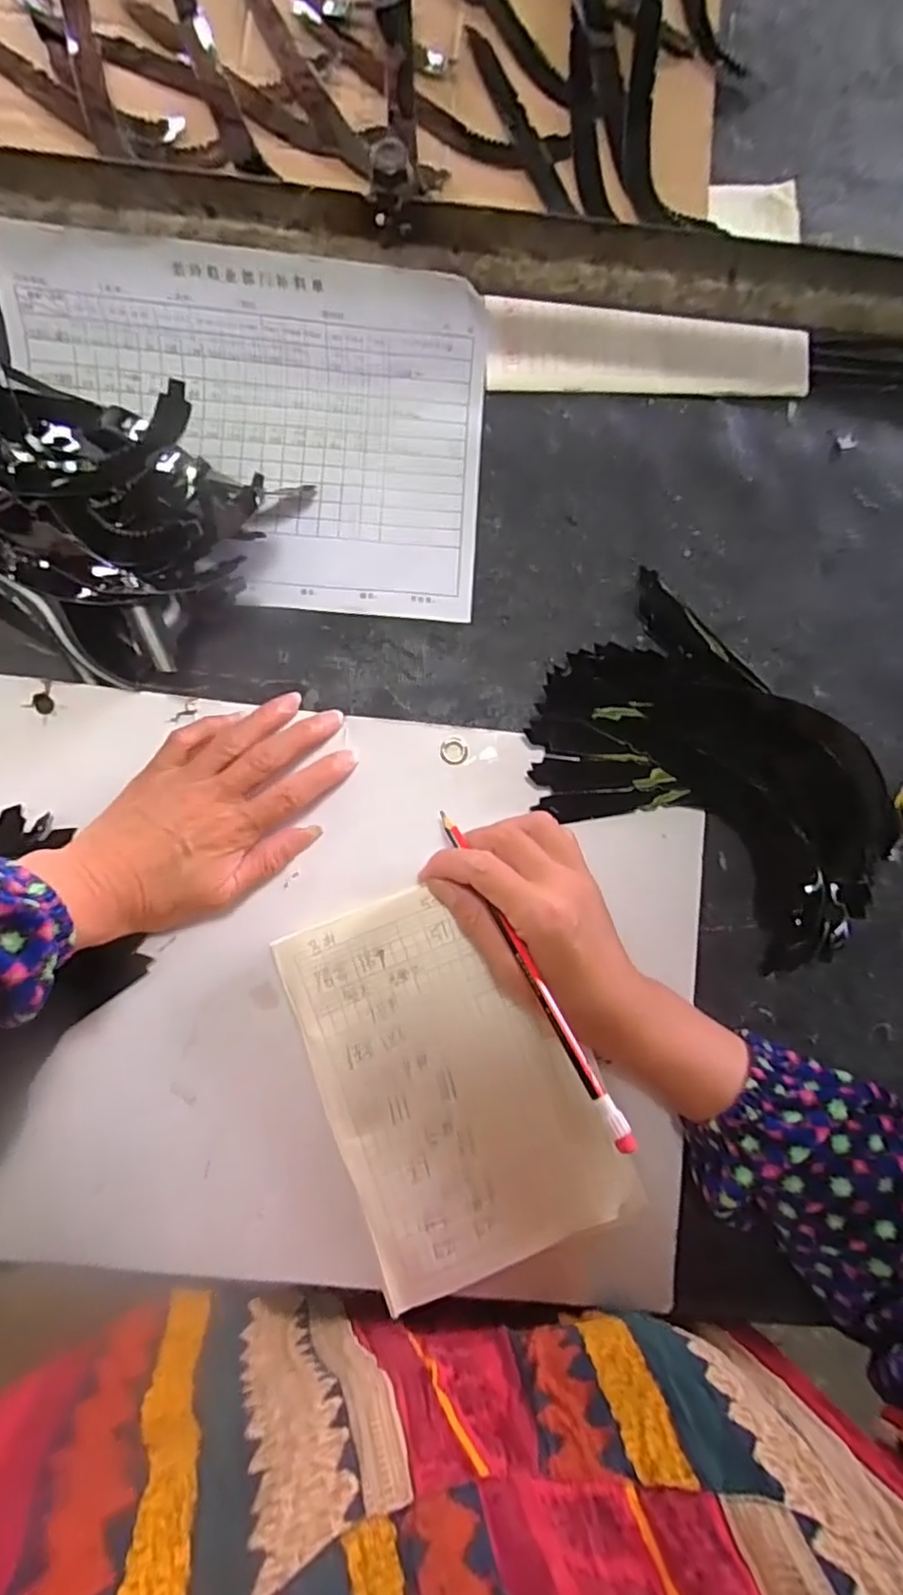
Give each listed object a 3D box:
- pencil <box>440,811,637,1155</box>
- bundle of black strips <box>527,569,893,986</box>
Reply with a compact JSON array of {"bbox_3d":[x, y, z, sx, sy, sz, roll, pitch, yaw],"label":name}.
[{"bbox_3d":[0.037,0.082,0.311,0.010,0.005,0.184,-27,64,-5],"label":"pencil"},{"bbox_3d":[0.154,-0.014,0.347,0.212,0.074,0.145,43,84,2],"label":"bundle of black strips"}]

